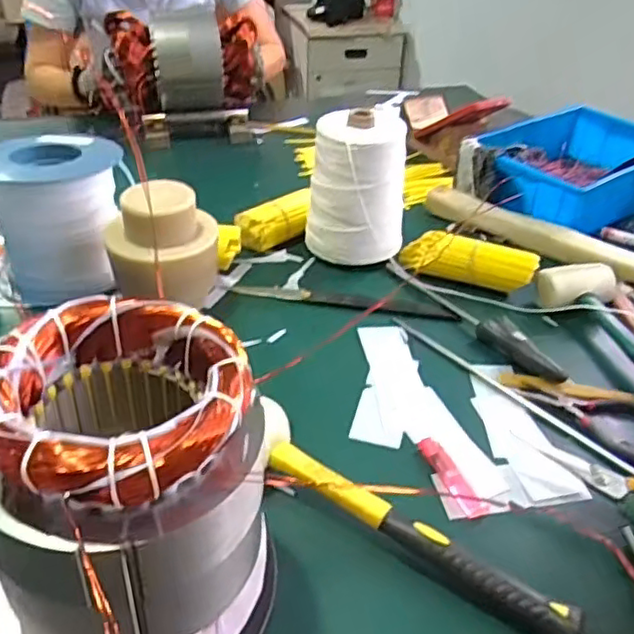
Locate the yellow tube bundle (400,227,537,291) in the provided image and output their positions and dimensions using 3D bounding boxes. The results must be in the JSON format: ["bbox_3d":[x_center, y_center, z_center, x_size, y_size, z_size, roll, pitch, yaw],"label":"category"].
[{"bbox_3d":[0.172,-0.069,0.740,0.159,0.048,0.047,14,40,29],"label":"yellow tube bundle"}]

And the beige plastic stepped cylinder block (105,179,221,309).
[{"bbox_3d":[-0.153,-0.060,0.649,0.108,0.131,0.086,-4,37,-10],"label":"beige plastic stepped cylinder block"}]

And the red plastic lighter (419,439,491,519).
[{"bbox_3d":[0.109,0.128,0.517,0.020,0.014,0.080,-13,39,-21],"label":"red plastic lighter"}]

